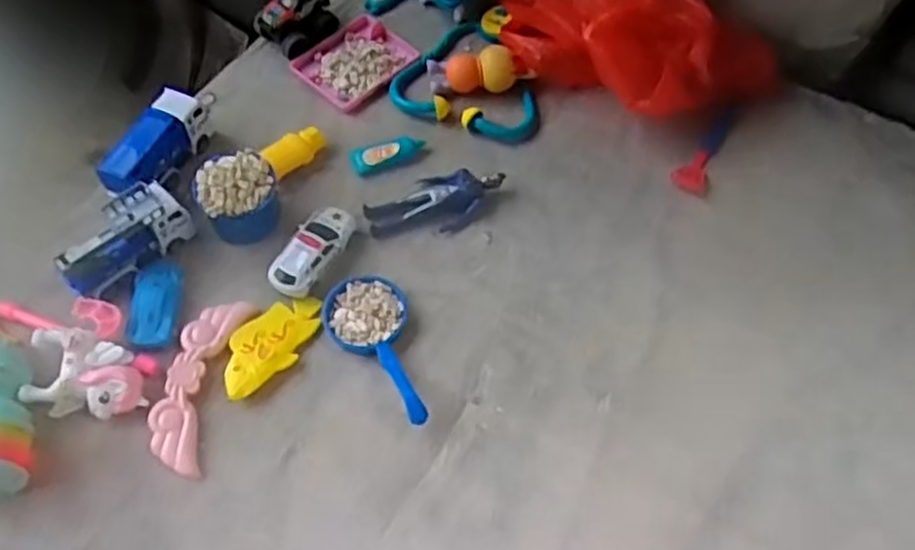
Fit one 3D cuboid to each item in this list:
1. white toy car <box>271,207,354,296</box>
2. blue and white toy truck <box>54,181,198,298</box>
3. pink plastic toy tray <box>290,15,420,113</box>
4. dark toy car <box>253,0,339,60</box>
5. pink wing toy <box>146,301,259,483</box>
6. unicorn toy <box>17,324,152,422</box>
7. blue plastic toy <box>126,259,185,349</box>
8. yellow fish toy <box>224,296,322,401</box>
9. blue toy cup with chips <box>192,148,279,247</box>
[{"bbox_3d":[-0.121,-0.020,0.644,0.039,0.027,0.086,31,65,16],"label":"white toy car"},{"bbox_3d":[-0.273,-0.028,0.631,0.104,0.057,0.040,-39,68,-20],"label":"blue and white toy truck"},{"bbox_3d":[-0.099,-0.207,0.752,0.100,0.015,0.081,-40,68,-20],"label":"pink plastic toy tray"},{"bbox_3d":[-0.155,-0.247,0.743,0.074,0.040,0.043,-36,67,-18],"label":"dark toy car"},{"bbox_3d":[-0.203,0.082,0.599,0.045,0.014,0.140,9,61,5],"label":"pink wing toy"},{"bbox_3d":[-0.281,0.076,0.586,0.081,0.044,0.058,4,61,2],"label":"unicorn toy"},{"bbox_3d":[-0.245,0.021,0.624,0.037,0.020,0.080,-5,61,-3],"label":"blue plastic toy"},{"bbox_3d":[-0.149,0.053,0.615,0.050,0.014,0.100,40,68,20],"label":"yellow fish toy"},{"bbox_3d":[-0.182,-0.064,0.646,0.061,0.063,0.051,-20,63,-11],"label":"blue toy cup with chips"}]

